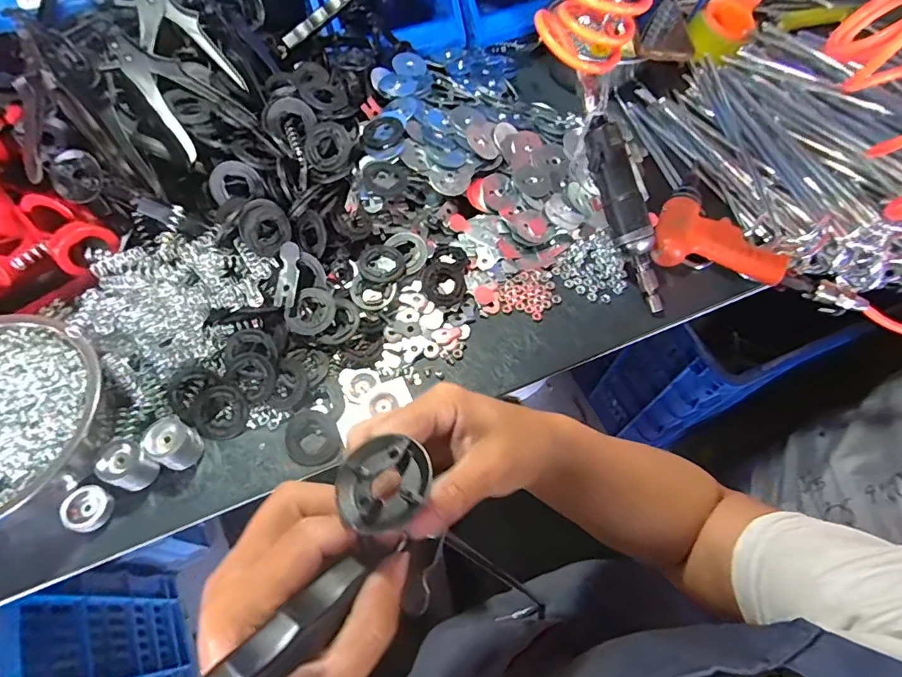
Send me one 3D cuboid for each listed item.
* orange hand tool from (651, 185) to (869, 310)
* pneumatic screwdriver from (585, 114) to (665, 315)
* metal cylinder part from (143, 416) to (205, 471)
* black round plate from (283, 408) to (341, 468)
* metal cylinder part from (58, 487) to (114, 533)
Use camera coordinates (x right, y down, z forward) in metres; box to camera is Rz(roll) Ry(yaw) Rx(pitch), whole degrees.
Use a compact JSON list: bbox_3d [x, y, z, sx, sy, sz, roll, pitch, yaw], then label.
[{"bbox_3d":[0.337,-0.100,0.532,0.211,0.042,0.108,21,62,10],"label":"orange hand tool"},{"bbox_3d":[0.186,-0.128,0.502,0.035,0.035,0.206,-23,98,-14],"label":"pneumatic screwdriver"},{"bbox_3d":[-0.239,0.091,0.412,0.030,0.041,0.034,32,64,15],"label":"metal cylinder part"},{"bbox_3d":[-0.128,0.091,0.439,0.047,0.008,0.052,-32,66,-18],"label":"black round plate"},{"bbox_3d":[-0.301,0.142,0.396,0.033,0.021,0.034,1,61,-2],"label":"metal cylinder part"}]

